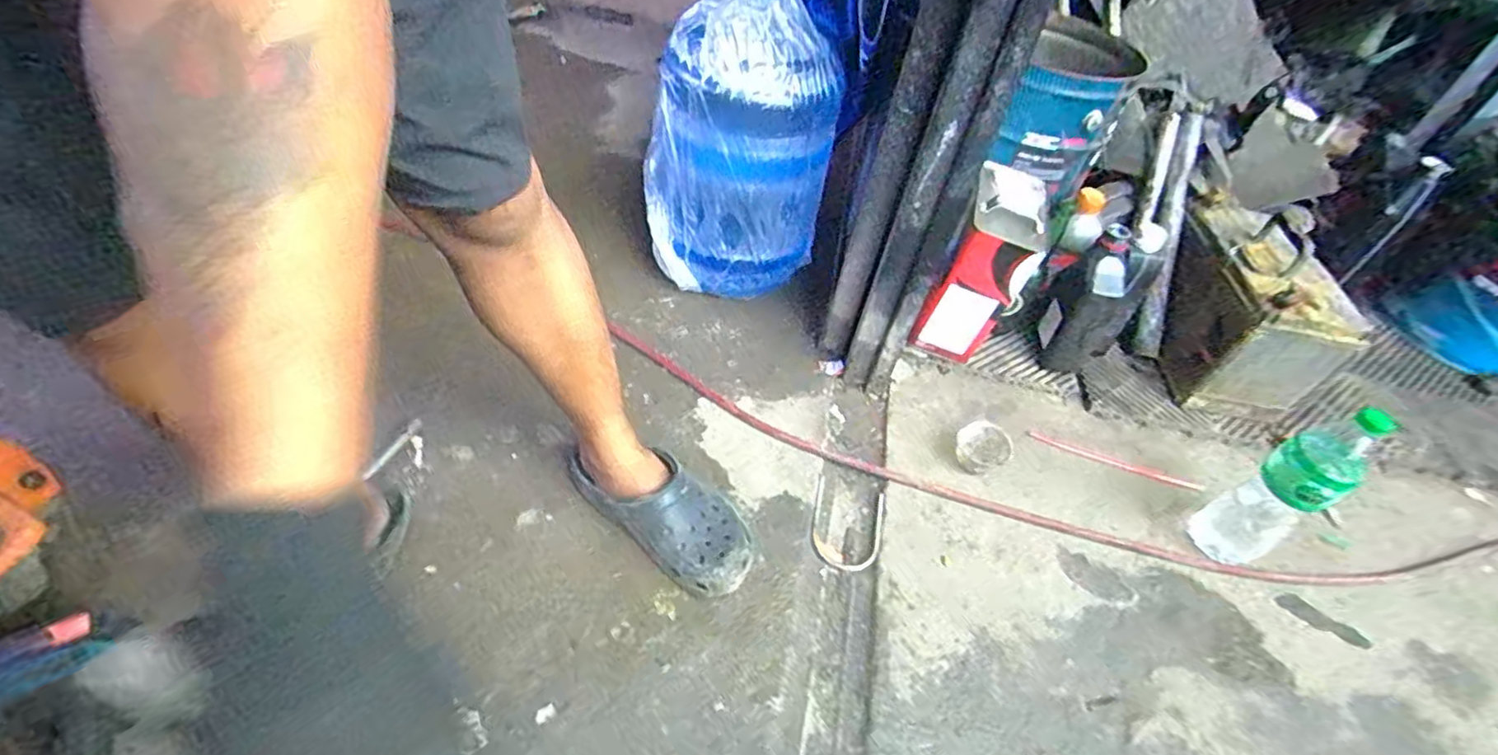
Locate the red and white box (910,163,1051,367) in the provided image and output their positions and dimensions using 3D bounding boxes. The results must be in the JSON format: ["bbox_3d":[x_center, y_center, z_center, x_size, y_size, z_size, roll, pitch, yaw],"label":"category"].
[{"bbox_3d":[0.342,-0.159,0.986,0.113,0.241,0.170,19,47,6],"label":"red and white box"}]

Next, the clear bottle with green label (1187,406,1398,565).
[{"bbox_3d":[0.634,0.131,0.779,0.082,0.258,0.080,-17,51,-23],"label":"clear bottle with green label"}]

